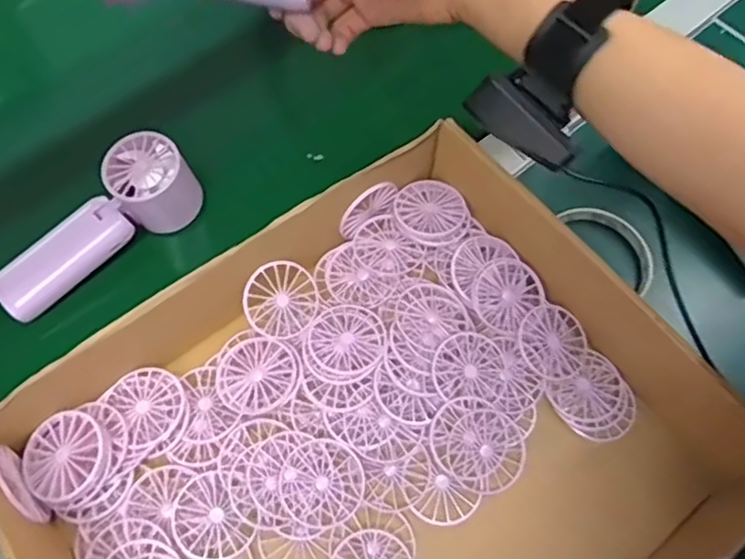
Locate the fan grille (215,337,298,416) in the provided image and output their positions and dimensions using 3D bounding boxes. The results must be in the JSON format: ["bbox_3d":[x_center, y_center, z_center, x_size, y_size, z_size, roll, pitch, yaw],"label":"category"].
[{"bbox_3d":[-0.076,0.061,0.416,0.049,0.008,0.049,1,65,-2],"label":"fan grille"}]

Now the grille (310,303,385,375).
[{"bbox_3d":[-0.016,0.040,0.425,0.047,0.010,0.049,2,65,-2],"label":"grille"}]

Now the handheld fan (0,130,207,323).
[{"bbox_3d":[-0.196,-0.039,0.453,0.154,0.057,0.045,-39,72,-18],"label":"handheld fan"}]

